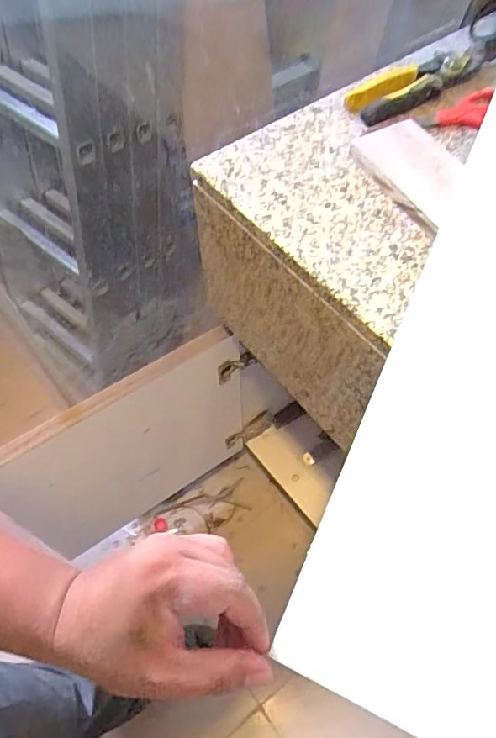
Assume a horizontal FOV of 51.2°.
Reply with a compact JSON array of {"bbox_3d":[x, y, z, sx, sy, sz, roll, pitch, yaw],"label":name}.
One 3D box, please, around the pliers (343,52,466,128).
[{"bbox_3d":[0.190,-0.339,0.612,0.162,0.024,0.062,-30,63,-15],"label":"pliers"}]

